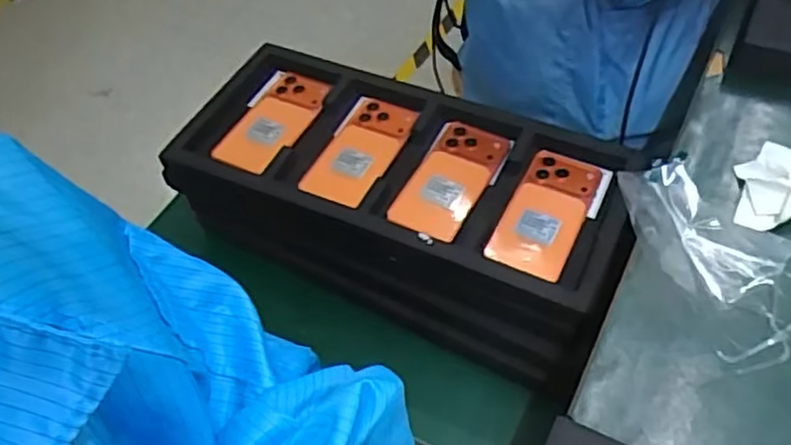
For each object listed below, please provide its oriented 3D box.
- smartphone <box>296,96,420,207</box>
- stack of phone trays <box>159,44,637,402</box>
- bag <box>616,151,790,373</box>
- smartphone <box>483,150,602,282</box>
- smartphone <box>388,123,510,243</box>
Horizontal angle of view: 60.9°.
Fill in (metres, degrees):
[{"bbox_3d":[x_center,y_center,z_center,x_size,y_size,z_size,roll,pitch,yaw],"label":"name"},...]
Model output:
[{"bbox_3d":[-0.042,-0.080,0.755,0.081,0.013,0.161,19,56,16],"label":"smartphone"},{"bbox_3d":[0.005,-0.032,0.775,0.486,0.118,0.246,22,57,18],"label":"stack of phone trays"},{"bbox_3d":[0.241,0.020,0.504,0.092,0.032,0.175,-18,54,-11],"label":"bag"},{"bbox_3d":[0.156,-0.011,0.701,0.078,0.010,0.165,21,56,17],"label":"smartphone"},{"bbox_3d":[0.060,-0.047,0.726,0.076,0.008,0.162,22,56,18],"label":"smartphone"}]

